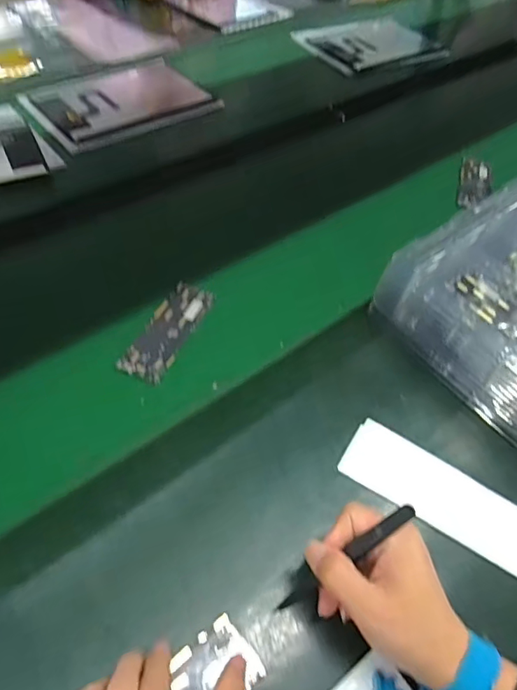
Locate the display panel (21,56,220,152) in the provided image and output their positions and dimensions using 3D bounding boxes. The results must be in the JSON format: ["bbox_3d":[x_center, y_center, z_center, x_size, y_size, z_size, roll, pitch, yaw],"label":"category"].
[{"bbox_3d":[-0.215,-0.377,0.750,0.251,0.010,0.193,-31,61,-26],"label":"display panel"}]

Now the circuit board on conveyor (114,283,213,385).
[{"bbox_3d":[-0.087,-0.015,0.476,0.043,0.008,0.119,21,53,11],"label":"circuit board on conveyor"}]

